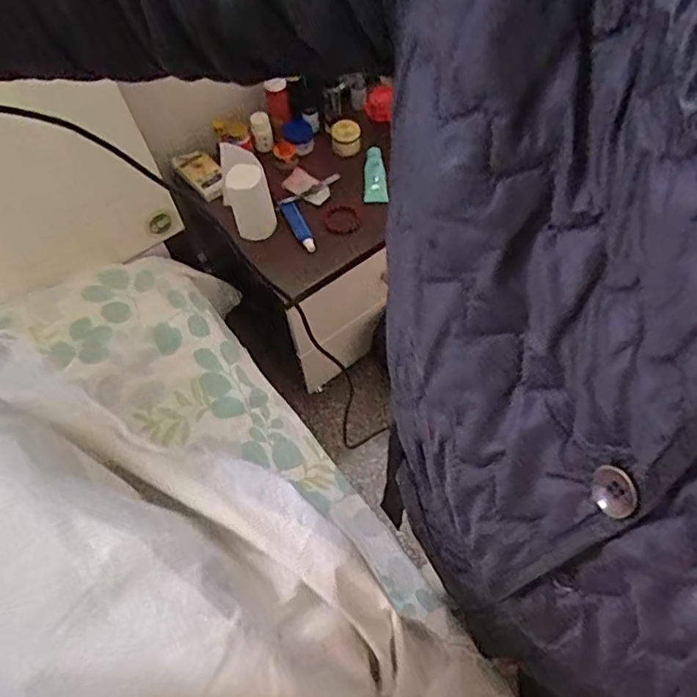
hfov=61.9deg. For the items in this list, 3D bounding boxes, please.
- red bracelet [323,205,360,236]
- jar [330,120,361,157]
[{"bbox_3d":[-0.013,-0.239,1.077,0.066,0.006,0.069,-1,60,3],"label":"red bracelet"},{"bbox_3d":[-0.004,-0.412,1.140,0.056,0.047,0.058,-1,60,3],"label":"jar"}]

